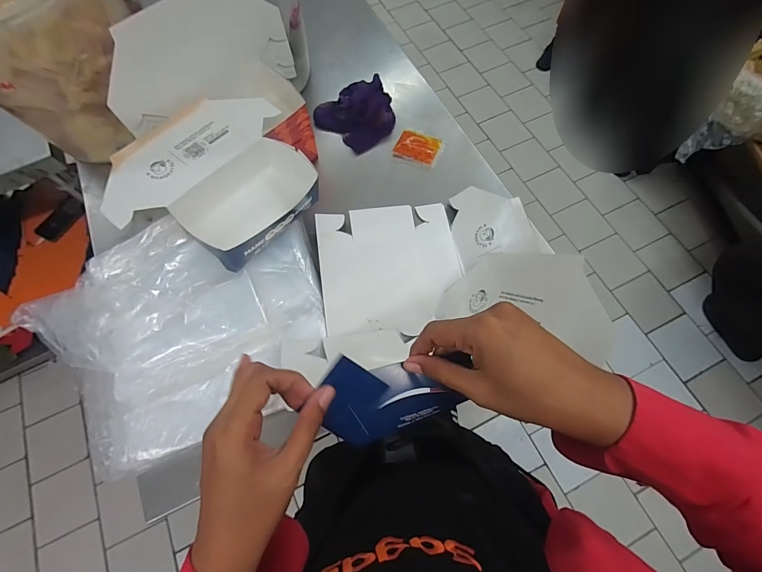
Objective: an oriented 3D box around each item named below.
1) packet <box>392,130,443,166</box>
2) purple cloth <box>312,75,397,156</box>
[{"bbox_3d":[0.071,-0.267,0.676,0.082,0.014,0.066,22,70,9],"label":"packet"},{"bbox_3d":[-0.042,-0.345,0.691,0.149,0.049,0.138,-38,72,-13],"label":"purple cloth"}]

